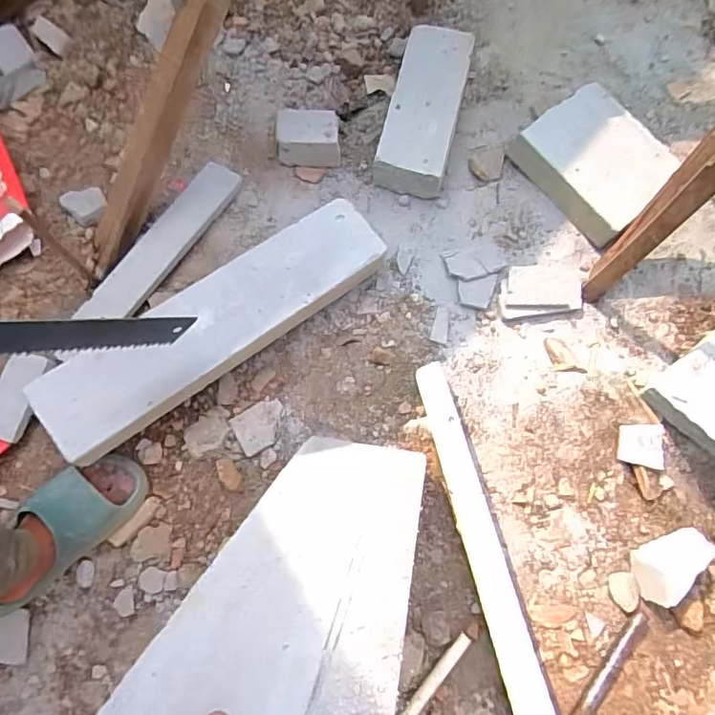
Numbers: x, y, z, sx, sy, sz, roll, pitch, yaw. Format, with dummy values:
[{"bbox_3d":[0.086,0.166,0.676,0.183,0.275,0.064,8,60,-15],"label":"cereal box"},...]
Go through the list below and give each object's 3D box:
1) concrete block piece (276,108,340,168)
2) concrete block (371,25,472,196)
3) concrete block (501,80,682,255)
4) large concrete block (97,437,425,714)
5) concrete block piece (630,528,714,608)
[{"bbox_3d":[-0.093,-0.414,1.039,0.114,0.078,0.084,1,75,-1],"label":"concrete block piece"},{"bbox_3d":[0.127,-0.476,1.052,0.129,0.095,0.331,14,75,3],"label":"concrete block"},{"bbox_3d":[0.441,-0.368,1.028,0.209,0.073,0.256,-42,79,-11],"label":"concrete block"},{"bbox_3d":[-0.045,0.217,0.604,0.198,0.573,0.069,17,105,3],"label":"large concrete block"},{"bbox_3d":[0.520,0.335,0.910,0.155,0.049,0.082,-38,79,-10],"label":"concrete block piece"}]

